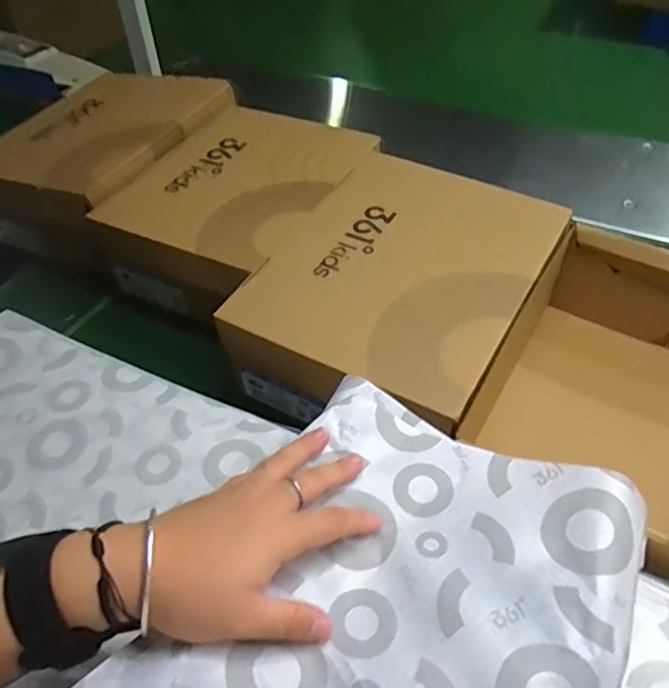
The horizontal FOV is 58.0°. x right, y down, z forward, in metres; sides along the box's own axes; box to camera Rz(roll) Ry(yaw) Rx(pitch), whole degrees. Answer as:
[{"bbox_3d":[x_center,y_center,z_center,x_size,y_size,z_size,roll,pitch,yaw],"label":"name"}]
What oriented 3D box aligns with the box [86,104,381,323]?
[{"bbox_3d":[-0.113,-0.164,0.741,0.228,0.100,0.278,24,54,23],"label":"box"}]

